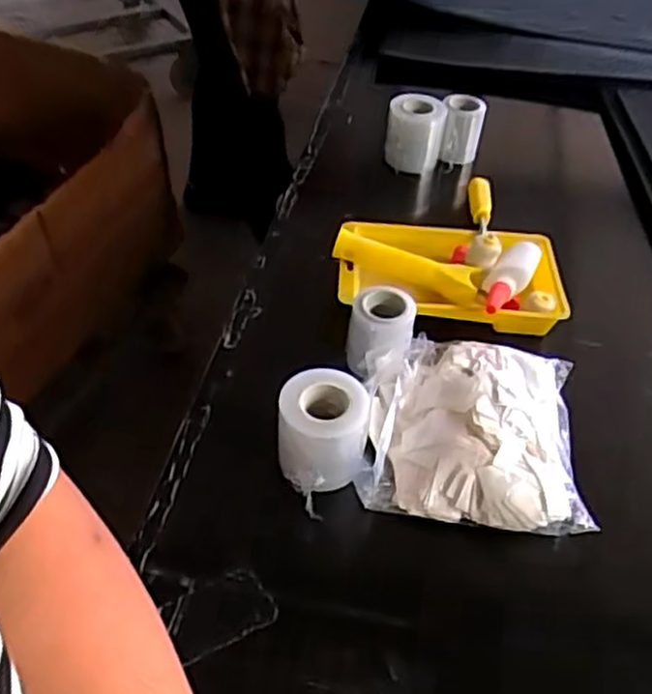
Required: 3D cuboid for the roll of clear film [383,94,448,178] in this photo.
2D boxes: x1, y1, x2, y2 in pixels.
[{"bbox_3d":[0.101,-0.249,0.844,0.064,0.067,0.074,10,45,4],"label":"roll of clear film"}]

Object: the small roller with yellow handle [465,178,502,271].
[{"bbox_3d":[0.152,-0.134,0.724,0.027,0.032,0.163,8,45,2],"label":"small roller with yellow handle"}]

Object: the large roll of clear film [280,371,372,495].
[{"bbox_3d":[-0.003,0.060,0.526,0.063,0.059,0.071,8,45,3],"label":"large roll of clear film"}]

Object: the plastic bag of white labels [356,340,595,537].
[{"bbox_3d":[0.111,0.057,0.563,0.164,0.048,0.167,7,45,1],"label":"plastic bag of white labels"}]

